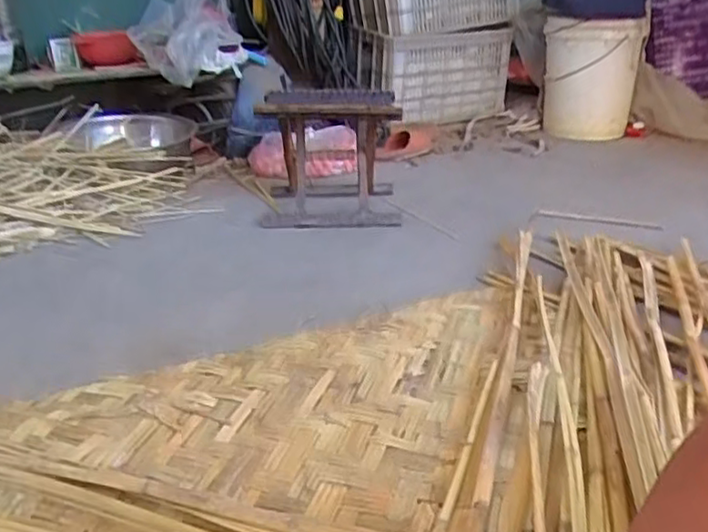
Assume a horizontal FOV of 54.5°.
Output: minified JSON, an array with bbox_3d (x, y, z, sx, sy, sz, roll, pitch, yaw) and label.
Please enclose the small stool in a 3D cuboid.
[{"bbox_3d":[-0.051,-0.242,1.483,0.280,0.261,0.300,-1,22,-2],"label":"small stool"}]

